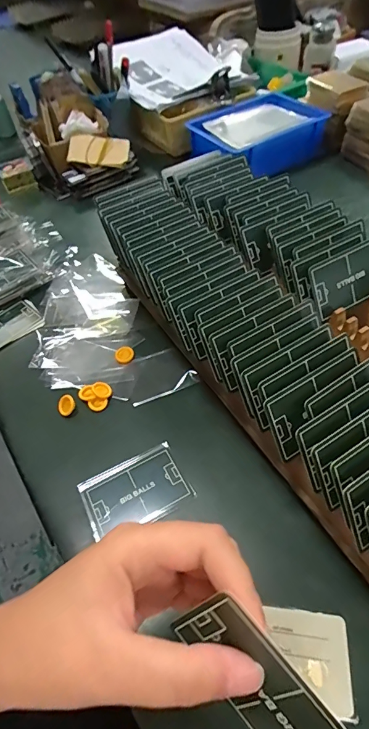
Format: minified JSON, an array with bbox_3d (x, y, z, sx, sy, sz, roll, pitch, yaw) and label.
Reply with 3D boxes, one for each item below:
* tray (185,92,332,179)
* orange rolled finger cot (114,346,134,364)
[{"bbox_3d":[0.121,-0.390,0.669,0.201,0.057,0.165,-32,56,-17],"label":"tray"},{"bbox_3d":[-0.067,-0.011,0.441,0.021,0.005,0.021,-13,53,-4],"label":"orange rolled finger cot"}]

